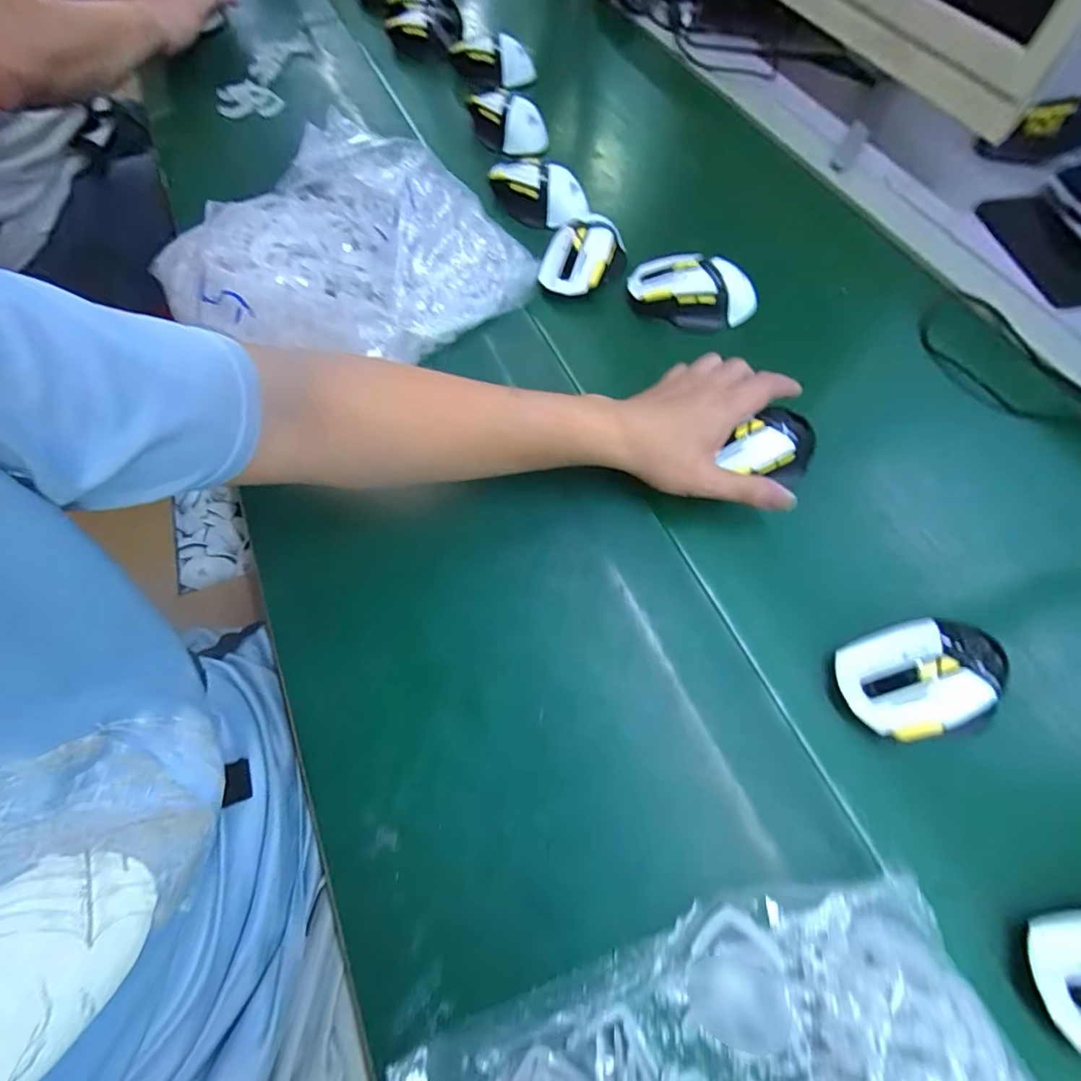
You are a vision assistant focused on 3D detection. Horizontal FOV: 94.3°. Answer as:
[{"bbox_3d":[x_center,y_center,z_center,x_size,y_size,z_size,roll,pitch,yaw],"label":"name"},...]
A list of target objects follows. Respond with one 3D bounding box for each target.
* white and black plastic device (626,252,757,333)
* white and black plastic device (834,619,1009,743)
[{"bbox_3d":[0.145,-0.239,0.480,0.117,0.038,0.057,22,67,11],"label":"white and black plastic device"},{"bbox_3d":[0.247,0.086,0.323,0.091,0.032,0.063,-17,66,-7],"label":"white and black plastic device"}]

